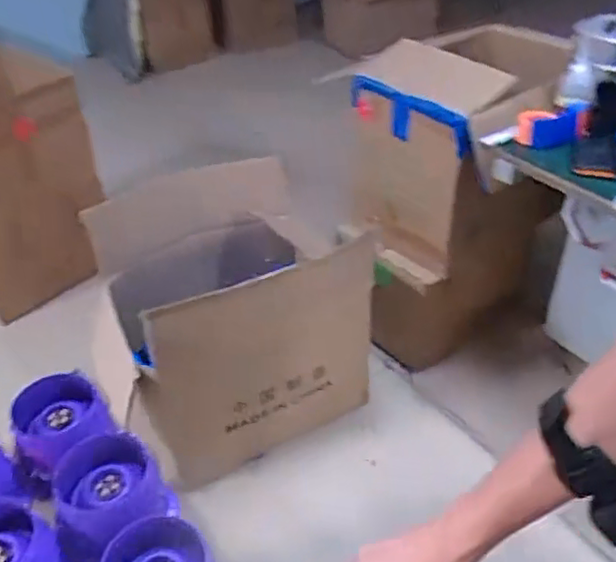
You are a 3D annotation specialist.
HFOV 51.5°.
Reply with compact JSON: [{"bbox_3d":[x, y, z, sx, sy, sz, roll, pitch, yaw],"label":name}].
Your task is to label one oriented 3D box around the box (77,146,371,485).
[{"bbox_3d":[-0.183,0.079,1.571,0.548,0.530,0.494,-16,40,-16],"label":"box"}]

